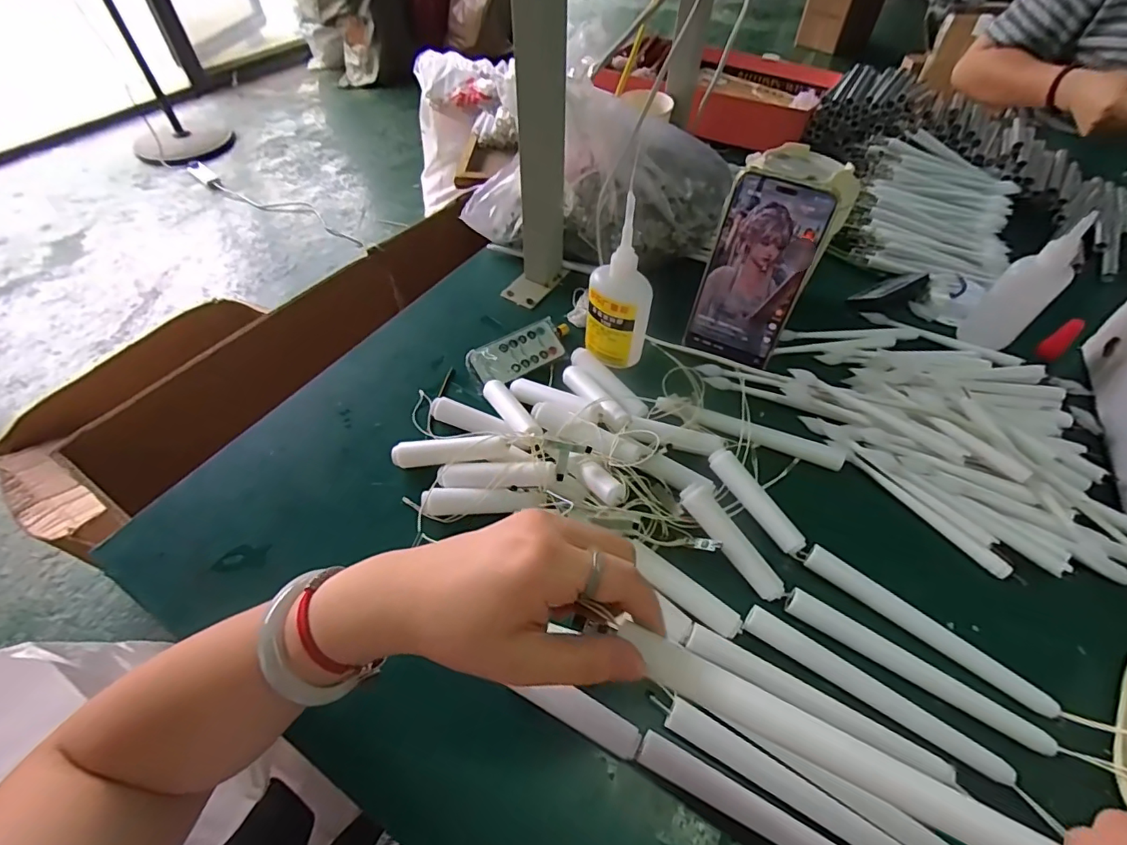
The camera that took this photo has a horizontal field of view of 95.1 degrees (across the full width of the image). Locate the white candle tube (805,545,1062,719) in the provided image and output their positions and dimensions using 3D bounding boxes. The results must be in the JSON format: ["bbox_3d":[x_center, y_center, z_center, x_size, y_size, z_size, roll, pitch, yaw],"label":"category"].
[{"bbox_3d":[0.233,0.130,0.334,0.151,0.012,0.018,32,59,22],"label":"white candle tube"}]

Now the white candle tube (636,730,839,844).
[{"bbox_3d":[0.111,0.210,0.267,0.151,0.012,0.017,23,56,17],"label":"white candle tube"}]

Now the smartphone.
[{"bbox_3d":[0.158,-0.120,0.433,0.077,0.151,0.004,24,42,18],"label":"smartphone"}]

